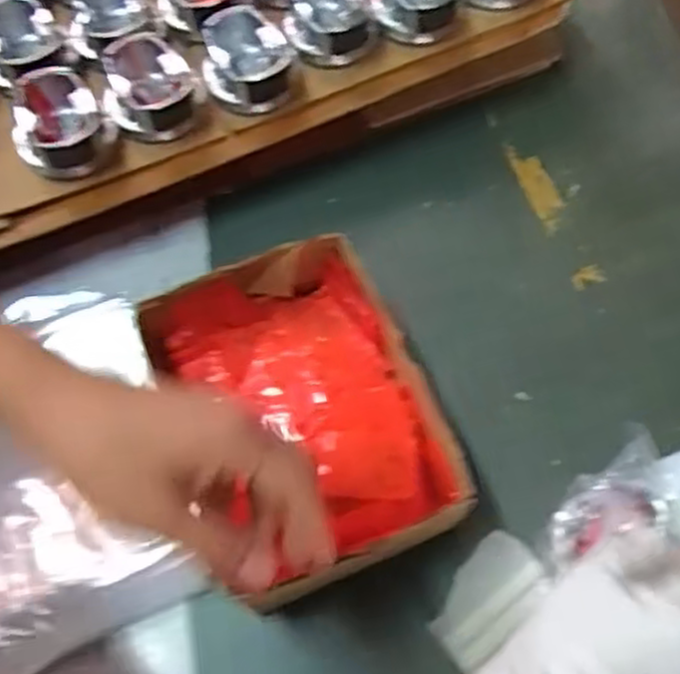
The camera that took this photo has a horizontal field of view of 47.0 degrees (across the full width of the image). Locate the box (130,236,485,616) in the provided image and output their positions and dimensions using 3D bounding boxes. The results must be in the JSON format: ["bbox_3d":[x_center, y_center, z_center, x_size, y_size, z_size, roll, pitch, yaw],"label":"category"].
[{"bbox_3d":[-0.024,0.057,0.523,0.166,0.085,0.208,-23,66,-7],"label":"box"}]

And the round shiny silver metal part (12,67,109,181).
[{"bbox_3d":[-0.208,-0.154,0.581,0.063,0.046,0.069,-2,65,3],"label":"round shiny silver metal part"}]

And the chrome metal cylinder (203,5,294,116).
[{"bbox_3d":[-0.070,-0.212,0.603,0.064,0.046,0.063,-11,65,-1],"label":"chrome metal cylinder"}]

